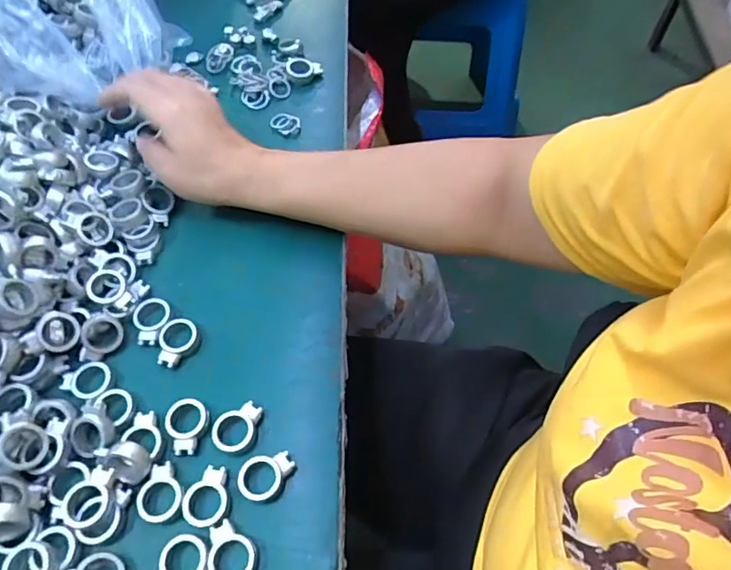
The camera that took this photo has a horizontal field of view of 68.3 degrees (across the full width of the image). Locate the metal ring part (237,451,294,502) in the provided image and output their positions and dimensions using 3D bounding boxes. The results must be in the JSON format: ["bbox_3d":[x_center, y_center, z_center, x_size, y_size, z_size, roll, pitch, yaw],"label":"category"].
[{"bbox_3d":[-0.059,0.115,0.327,0.034,0.010,0.025,-27,63,-17],"label":"metal ring part"}]

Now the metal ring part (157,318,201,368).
[{"bbox_3d":[-0.129,0.039,0.371,0.026,0.008,0.033,7,59,3],"label":"metal ring part"}]

